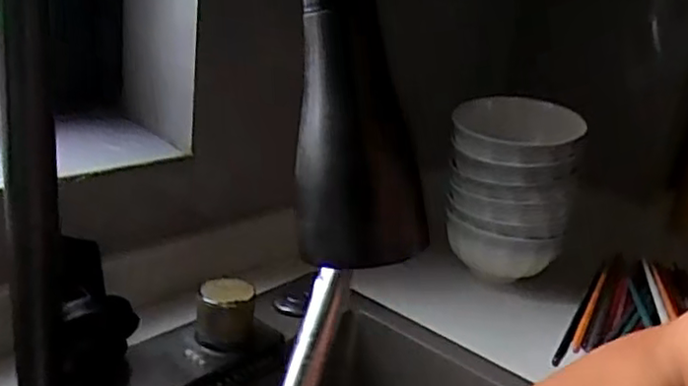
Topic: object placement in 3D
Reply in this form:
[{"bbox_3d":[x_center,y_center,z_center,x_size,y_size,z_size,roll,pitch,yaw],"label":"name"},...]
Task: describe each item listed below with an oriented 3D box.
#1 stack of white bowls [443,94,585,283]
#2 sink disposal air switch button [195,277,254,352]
[{"bbox_3d":[0.169,-0.008,0.703,0.123,0.159,0.150,11,20,12],"label":"stack of white bowls"},{"bbox_3d":[-0.096,0.099,0.539,0.047,0.048,0.047,6,19,-2],"label":"sink disposal air switch button"}]

